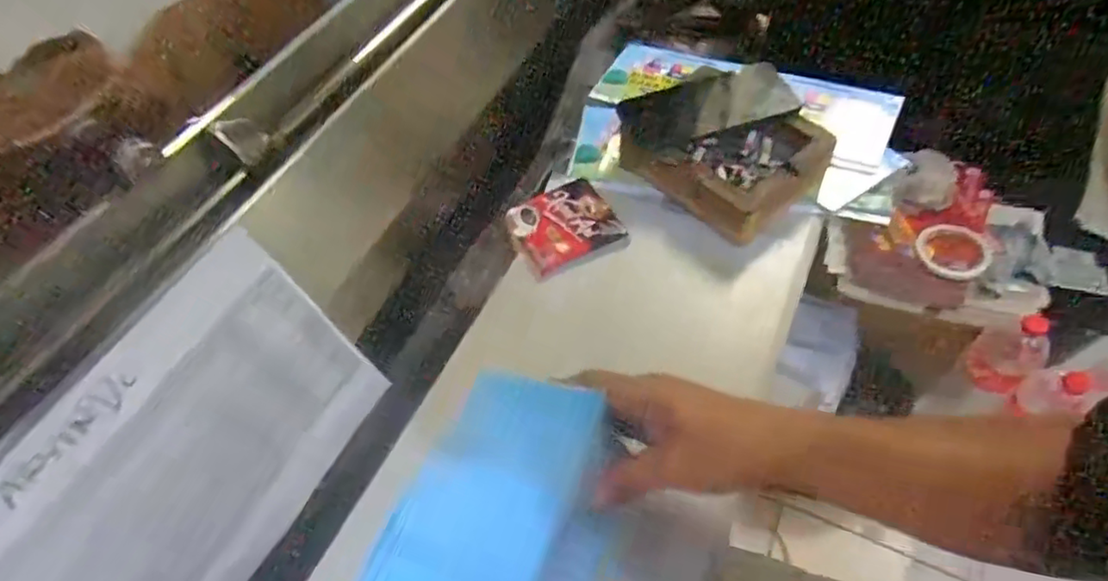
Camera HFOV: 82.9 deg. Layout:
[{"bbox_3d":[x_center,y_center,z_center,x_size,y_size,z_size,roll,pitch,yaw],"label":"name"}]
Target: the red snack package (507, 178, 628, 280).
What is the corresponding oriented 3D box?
[{"bbox_3d":[0.009,-0.061,0.580,0.093,0.012,0.091,-22,55,-10],"label":"red snack package"}]

